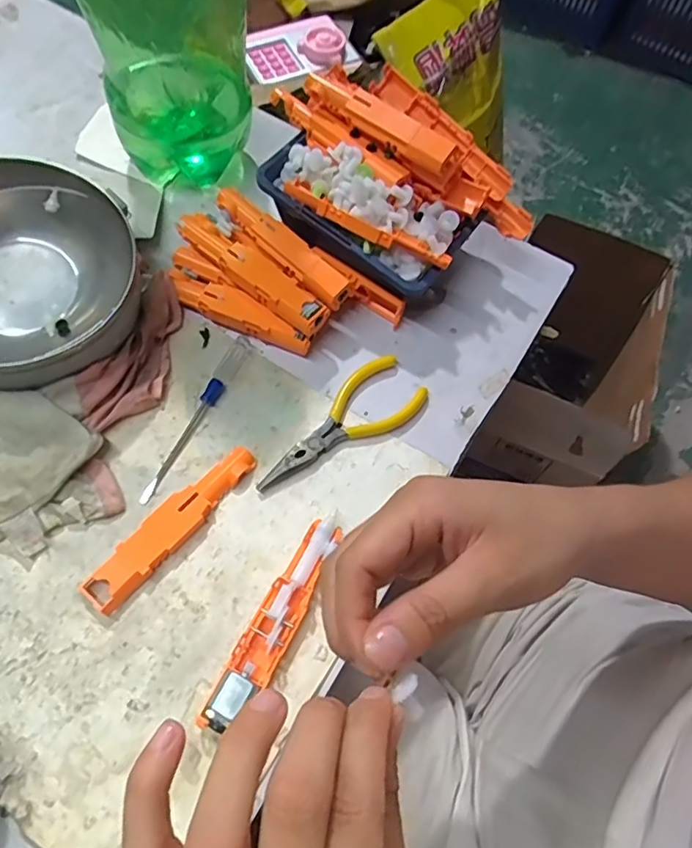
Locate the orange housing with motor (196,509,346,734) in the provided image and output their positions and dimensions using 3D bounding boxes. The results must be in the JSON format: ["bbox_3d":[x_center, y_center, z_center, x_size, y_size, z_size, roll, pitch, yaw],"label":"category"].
[{"bbox_3d":[-0.035,0.104,0.315,0.023,0.022,0.122,27,67,10],"label":"orange housing with motor"}]

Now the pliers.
[{"bbox_3d":[-0.006,-0.003,0.379,0.124,0.009,0.048,-30,70,-16],"label":"pliers"}]

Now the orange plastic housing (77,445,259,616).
[{"bbox_3d":[-0.100,0.057,0.338,0.023,0.012,0.119,37,68,14],"label":"orange plastic housing"}]

